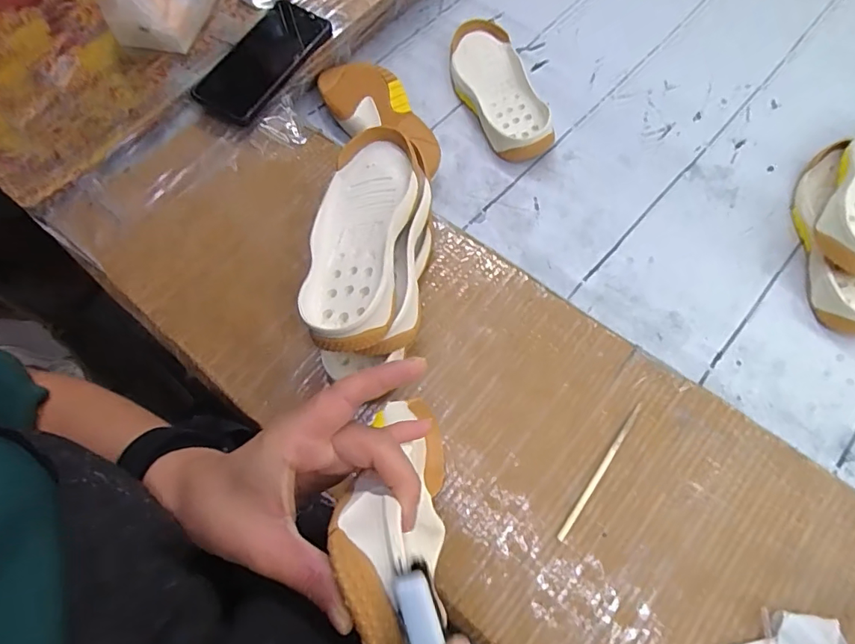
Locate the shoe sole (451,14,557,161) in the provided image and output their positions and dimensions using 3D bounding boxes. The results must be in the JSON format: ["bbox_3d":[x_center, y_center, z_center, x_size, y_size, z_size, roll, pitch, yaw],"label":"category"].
[{"bbox_3d":[0.080,-0.285,0.596,0.081,0.030,0.221,-14,67,-4],"label":"shoe sole"}]

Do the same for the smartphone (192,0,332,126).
[{"bbox_3d":[-0.188,-0.298,0.569,0.084,0.016,0.170,27,70,15],"label":"smartphone"}]

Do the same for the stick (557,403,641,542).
[{"bbox_3d":[0.139,0.119,0.400,0.007,0.006,0.125,34,74,18],"label":"stick"}]

